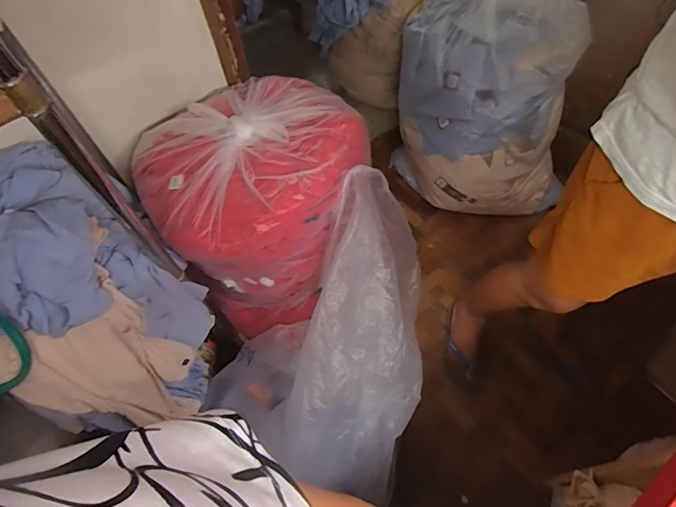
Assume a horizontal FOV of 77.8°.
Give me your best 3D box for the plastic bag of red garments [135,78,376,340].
[{"bbox_3d":[-0.171,-0.123,1.034,0.472,0.419,0.414,-33,63,-14],"label":"plastic bag of red garments"}]

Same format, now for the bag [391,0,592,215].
[{"bbox_3d":[0.462,-0.561,1.419,0.475,0.639,0.601,0,60,4],"label":"bag"}]

